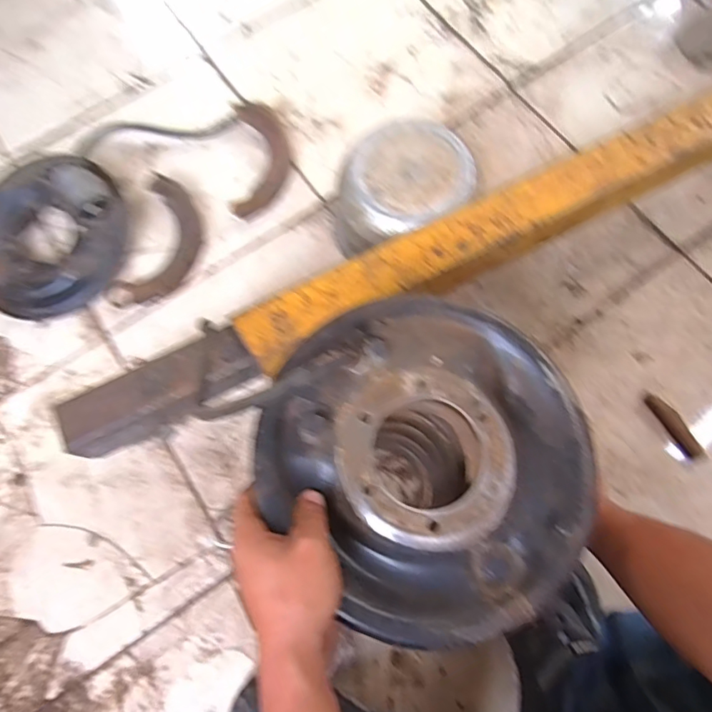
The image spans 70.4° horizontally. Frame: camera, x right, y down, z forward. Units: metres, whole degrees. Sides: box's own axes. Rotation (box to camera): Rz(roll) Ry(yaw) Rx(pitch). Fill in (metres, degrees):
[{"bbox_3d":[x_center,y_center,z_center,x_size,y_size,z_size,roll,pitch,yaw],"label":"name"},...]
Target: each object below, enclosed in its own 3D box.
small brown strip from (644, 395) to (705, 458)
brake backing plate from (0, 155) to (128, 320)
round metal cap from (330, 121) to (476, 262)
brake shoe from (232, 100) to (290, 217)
[{"bbox_3d":[0.448,0.096,0.711,0.028,0.012,0.099,-27,75,-6],"label":"small brown strip"},{"bbox_3d":[-0.496,-0.187,0.805,0.262,0.076,0.262,0,84,2],"label":"brake backing plate"},{"bbox_3d":[0.067,-0.237,0.770,0.196,0.136,0.161,-34,74,-8],"label":"round metal cap"},{"bbox_3d":[-0.161,-0.336,0.859,0.093,0.026,0.213,-2,74,1],"label":"brake shoe"}]

